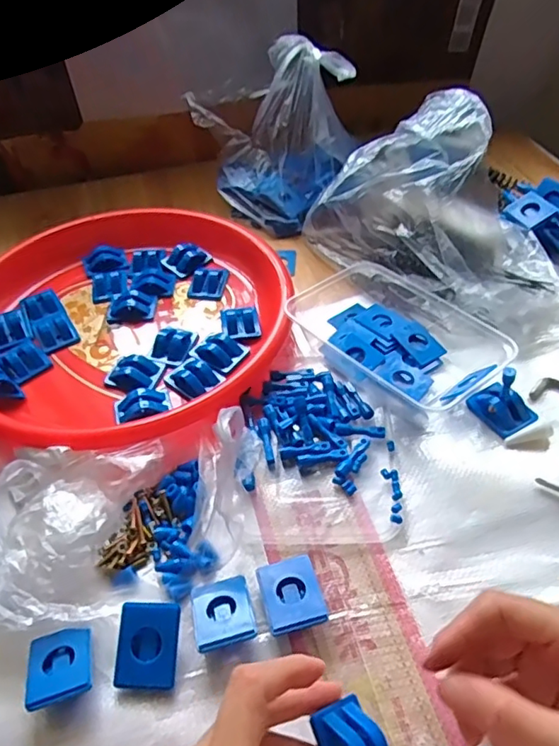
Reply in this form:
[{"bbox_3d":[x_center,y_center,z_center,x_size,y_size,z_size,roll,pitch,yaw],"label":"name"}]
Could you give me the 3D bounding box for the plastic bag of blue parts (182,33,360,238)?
[{"bbox_3d":[-0.004,-0.252,0.603,0.173,0.156,0.135,-6,46,-2],"label":"plastic bag of blue parts"}]

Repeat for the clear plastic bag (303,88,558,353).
[{"bbox_3d":[0.158,-0.153,0.514,0.257,0.133,0.138,31,56,29],"label":"clear plastic bag"}]

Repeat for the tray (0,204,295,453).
[{"bbox_3d":[-0.142,-0.056,0.510,0.285,0.036,0.285,-2,46,2],"label":"tray"}]

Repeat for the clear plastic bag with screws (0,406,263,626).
[{"bbox_3d":[-0.102,0.085,0.365,0.189,0.056,0.122,-12,47,-8],"label":"clear plastic bag with screws"}]

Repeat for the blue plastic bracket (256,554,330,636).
[{"bbox_3d":[0.008,0.135,0.340,0.034,0.016,0.042,-14,47,-9],"label":"blue plastic bracket"}]

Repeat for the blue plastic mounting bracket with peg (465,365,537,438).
[{"bbox_3d":[0.168,0.016,0.419,0.030,0.044,0.043,-27,51,-20],"label":"blue plastic mounting bracket with peg"}]

